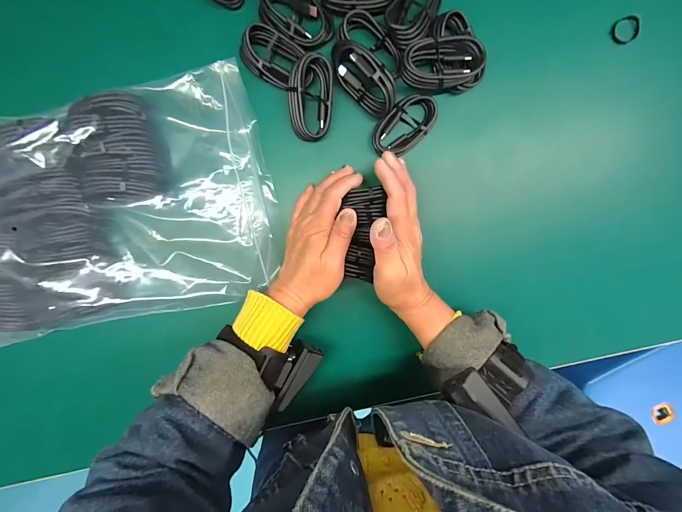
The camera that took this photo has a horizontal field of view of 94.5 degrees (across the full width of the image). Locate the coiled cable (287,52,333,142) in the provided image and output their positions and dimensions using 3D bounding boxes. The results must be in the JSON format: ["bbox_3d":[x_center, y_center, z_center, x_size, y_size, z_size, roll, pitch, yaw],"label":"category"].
[{"bbox_3d":[-0.031,-0.155,0.315,0.042,0.028,0.073,1,97,-1],"label":"coiled cable"}]

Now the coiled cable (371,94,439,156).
[{"bbox_3d":[0.066,-0.133,0.327,0.073,0.024,0.044,-35,96,4],"label":"coiled cable"}]

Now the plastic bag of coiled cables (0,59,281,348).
[{"bbox_3d":[-0.237,-0.041,0.314,0.326,0.034,0.217,-13,97,1],"label":"plastic bag of coiled cables"}]

